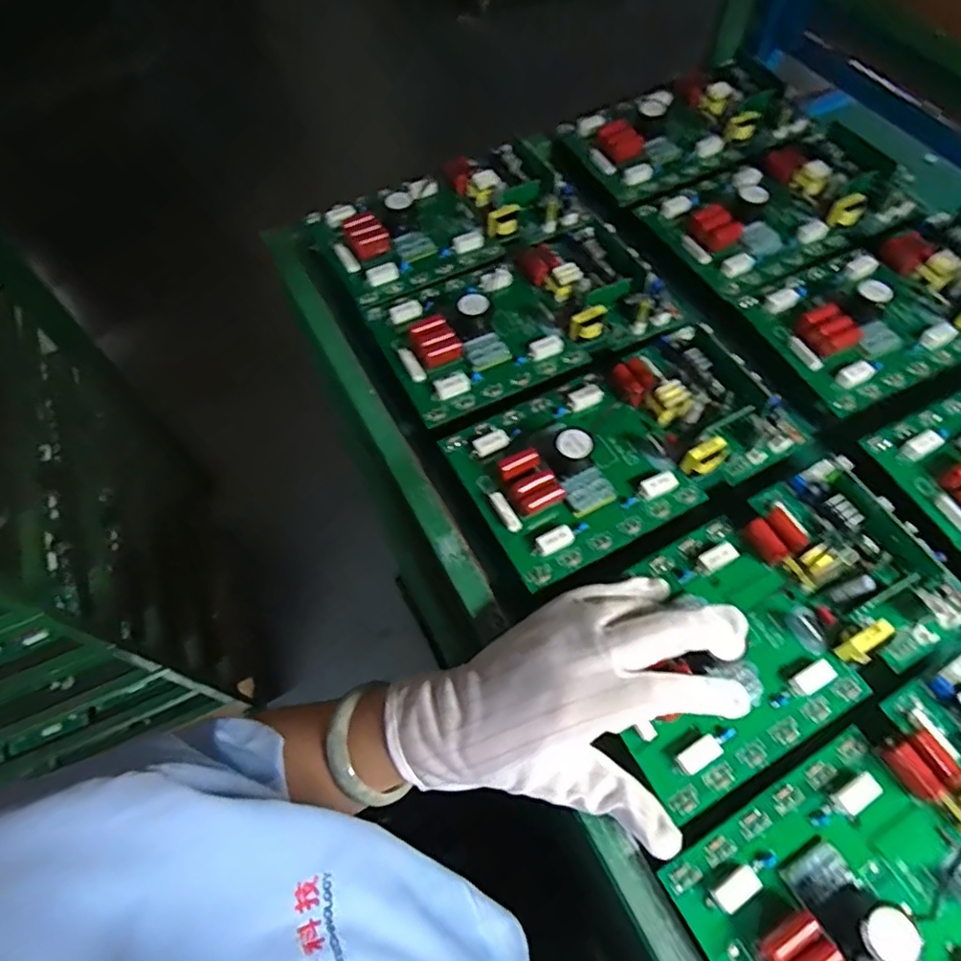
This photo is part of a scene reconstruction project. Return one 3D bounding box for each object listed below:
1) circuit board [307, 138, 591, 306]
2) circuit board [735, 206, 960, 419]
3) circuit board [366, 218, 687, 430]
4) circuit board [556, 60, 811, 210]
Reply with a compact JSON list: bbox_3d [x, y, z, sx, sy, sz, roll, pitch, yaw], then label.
[{"bbox_3d":[-0.028,-0.234,0.524,0.215,0.042,0.121,-26,64,-12],"label":"circuit board"},{"bbox_3d":[0.322,-0.143,0.461,0.214,0.030,0.120,-24,63,-11],"label":"circuit board"},{"bbox_3d":[0.031,-0.138,0.477,0.222,0.034,0.140,-26,64,-12],"label":"circuit board"},{"bbox_3d":[0.193,-0.346,0.580,0.208,0.034,0.121,-25,63,-11],"label":"circuit board"}]

